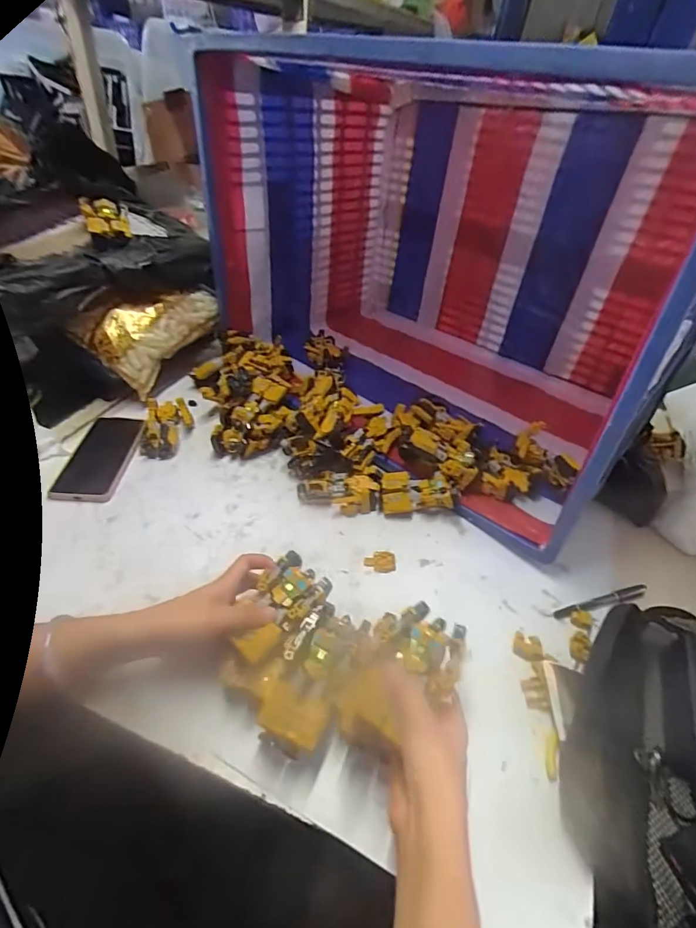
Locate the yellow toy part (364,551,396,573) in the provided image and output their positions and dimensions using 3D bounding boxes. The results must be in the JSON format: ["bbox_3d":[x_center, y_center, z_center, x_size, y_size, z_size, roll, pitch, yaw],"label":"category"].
[{"bbox_3d":[0.039,0.119,0.553,0.038,0.004,0.028,2,43,-5],"label":"yellow toy part"}]

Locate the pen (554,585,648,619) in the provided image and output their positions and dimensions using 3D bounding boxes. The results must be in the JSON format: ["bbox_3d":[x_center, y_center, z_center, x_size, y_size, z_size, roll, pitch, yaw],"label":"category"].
[{"bbox_3d":[0.307,0.164,0.541,0.139,0.007,0.014,-9,45,-17],"label":"pen"}]

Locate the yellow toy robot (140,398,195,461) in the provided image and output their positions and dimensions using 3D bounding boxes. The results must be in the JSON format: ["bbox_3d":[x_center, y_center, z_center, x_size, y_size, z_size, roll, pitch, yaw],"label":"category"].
[{"bbox_3d":[-0.273,-0.050,0.680,0.067,0.040,0.102,1,43,-6],"label":"yellow toy robot"}]

